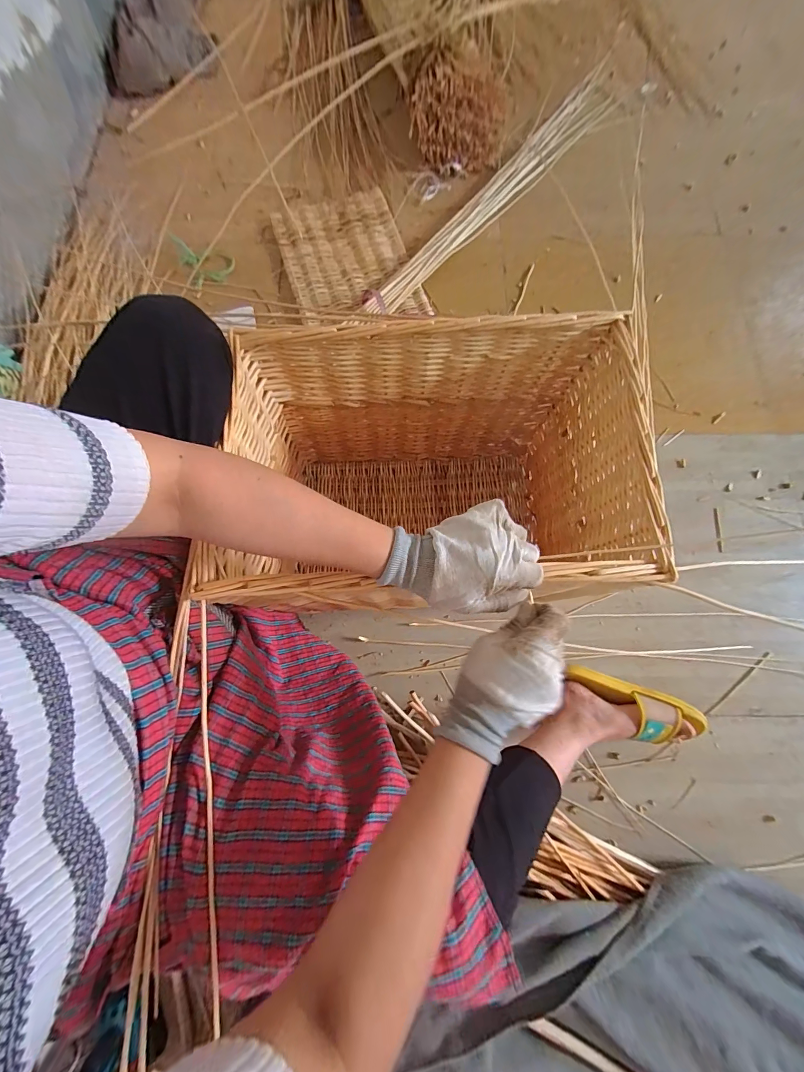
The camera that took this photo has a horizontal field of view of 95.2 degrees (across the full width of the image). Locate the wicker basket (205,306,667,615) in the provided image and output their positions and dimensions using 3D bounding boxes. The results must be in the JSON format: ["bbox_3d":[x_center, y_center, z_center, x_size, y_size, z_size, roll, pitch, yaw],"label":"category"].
[{"bbox_3d":[0.036,-0.065,0.610,0.528,0.383,0.345,-4,76,-1],"label":"wicker basket"}]

